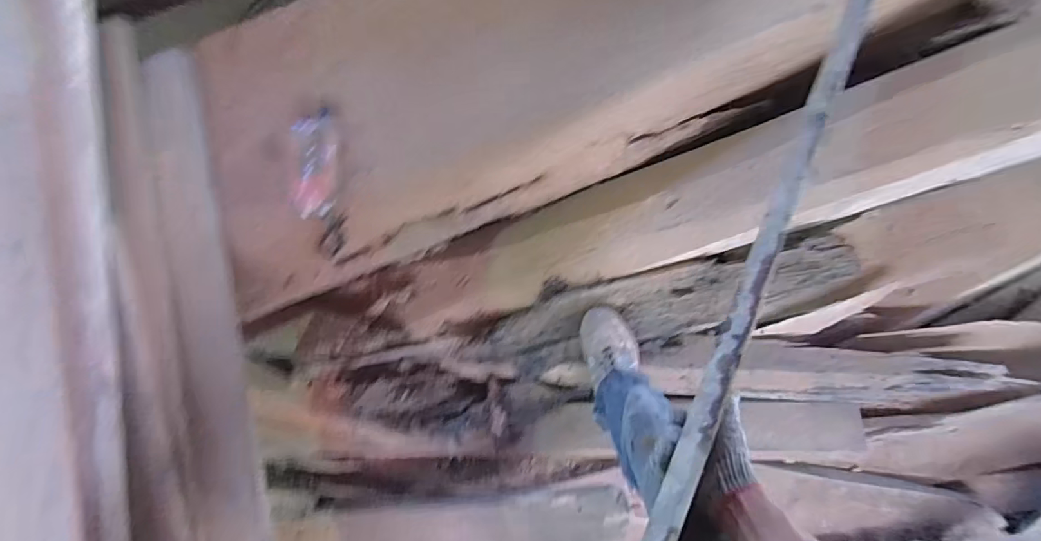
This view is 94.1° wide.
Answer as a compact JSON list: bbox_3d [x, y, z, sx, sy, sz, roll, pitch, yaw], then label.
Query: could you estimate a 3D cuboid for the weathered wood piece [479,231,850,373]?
[{"bbox_3d":[0.336,0.081,1.115,0.824,0.042,0.170,-14,85,6],"label":"weathered wood piece"}]

